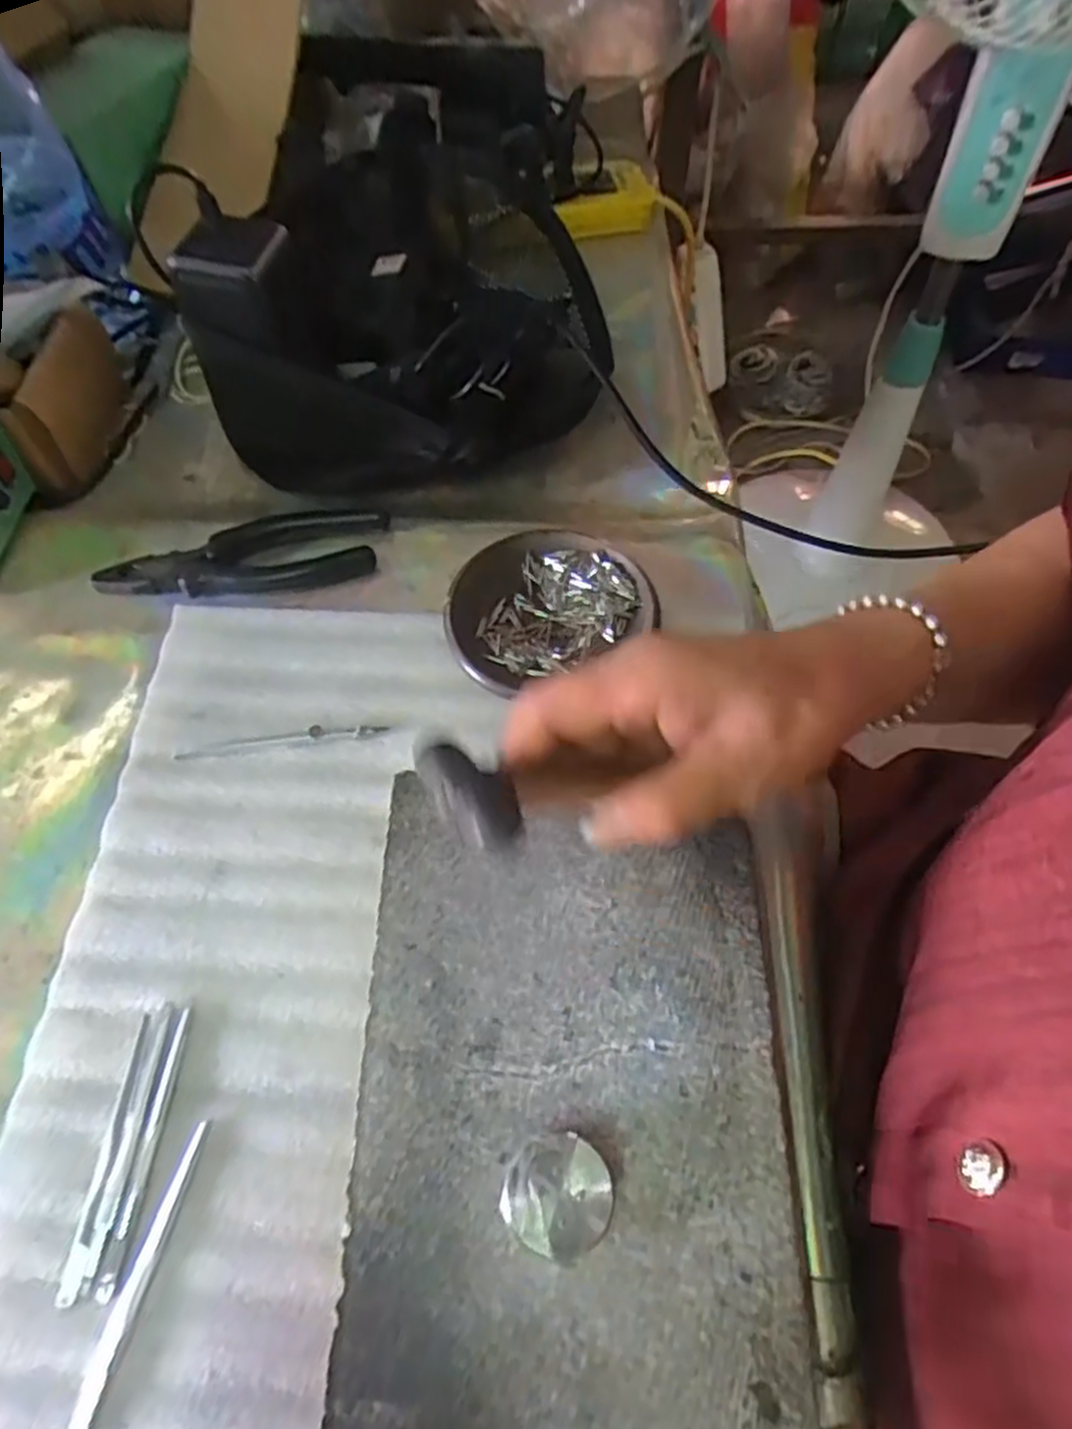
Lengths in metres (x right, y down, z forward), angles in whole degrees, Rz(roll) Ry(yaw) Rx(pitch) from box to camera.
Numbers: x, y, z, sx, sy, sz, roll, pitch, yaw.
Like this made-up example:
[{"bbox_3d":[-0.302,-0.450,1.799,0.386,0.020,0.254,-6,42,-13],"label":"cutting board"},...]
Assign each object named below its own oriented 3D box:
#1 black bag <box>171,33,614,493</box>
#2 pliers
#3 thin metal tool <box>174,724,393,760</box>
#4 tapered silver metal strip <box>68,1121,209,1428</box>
[{"bbox_3d":[-0.084,-0.368,0.540,0.220,0.116,0.433,-1,61,2],"label":"black bag"},{"bbox_3d":[-0.170,-0.090,0.448,0.161,0.017,0.049,-10,61,-3],"label":"pliers"},{"bbox_3d":[-0.132,0.013,0.398,0.107,0.005,0.007,-7,61,-1],"label":"thin metal tool"},{"bbox_3d":[-0.153,0.213,0.294,0.010,0.004,0.102,11,62,9],"label":"tapered silver metal strip"}]

